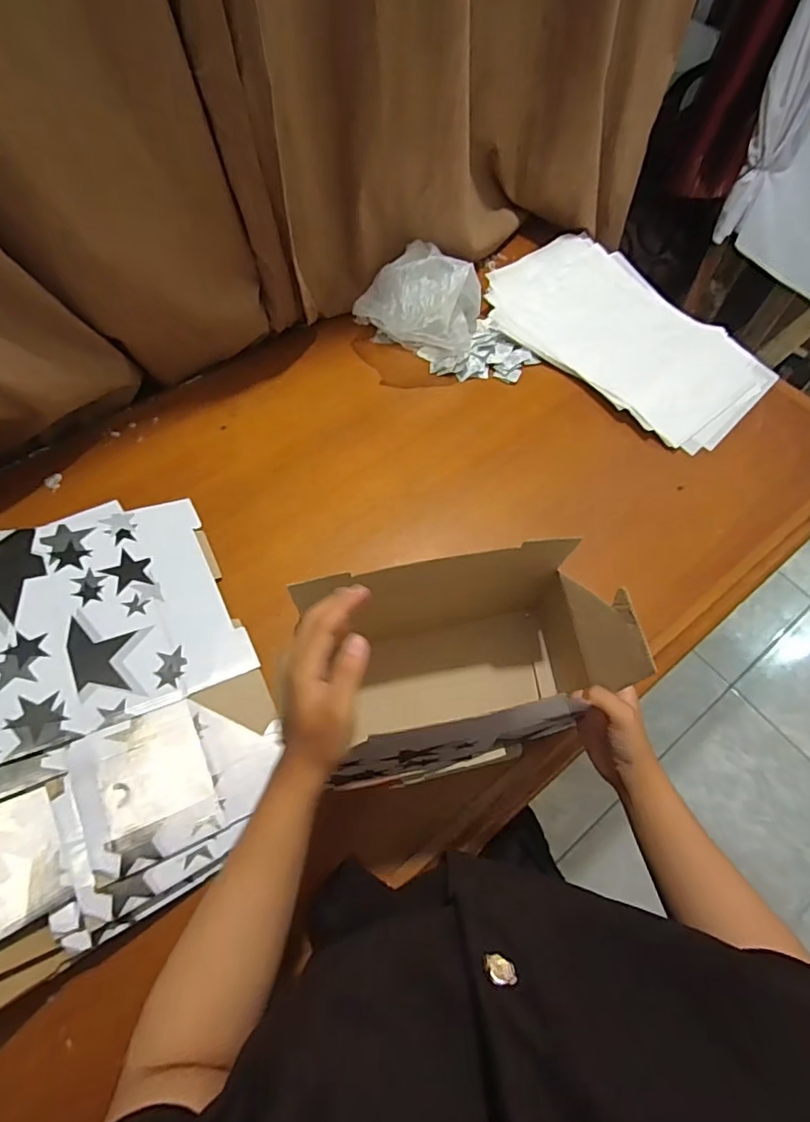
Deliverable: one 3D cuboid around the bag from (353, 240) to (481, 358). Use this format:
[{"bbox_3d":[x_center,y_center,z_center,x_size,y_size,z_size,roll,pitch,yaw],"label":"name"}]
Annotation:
[{"bbox_3d":[0.023,-0.398,0.821,0.179,0.135,0.162,28,65,13],"label":"bag"}]

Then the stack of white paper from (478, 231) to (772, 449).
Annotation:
[{"bbox_3d":[0.365,-0.385,0.876,0.287,0.036,0.470,-40,70,-20],"label":"stack of white paper"}]

